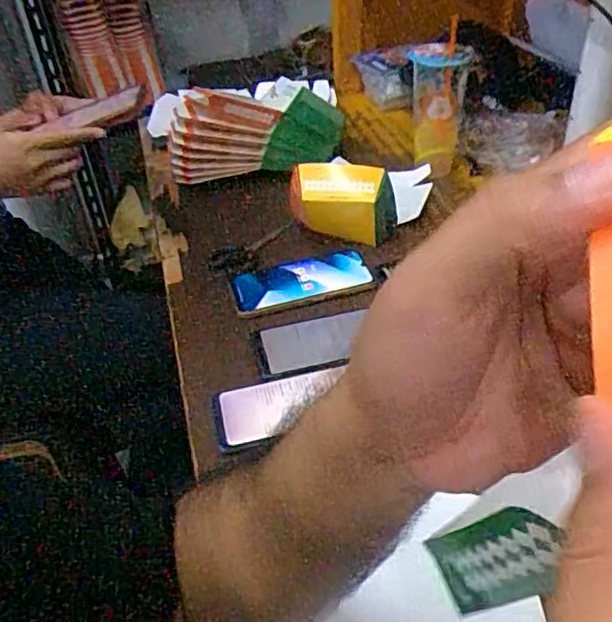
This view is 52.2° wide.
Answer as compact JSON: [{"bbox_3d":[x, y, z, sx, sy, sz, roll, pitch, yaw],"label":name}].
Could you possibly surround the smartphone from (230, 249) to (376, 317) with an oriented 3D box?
[{"bbox_3d":[-0.006,-0.039,0.760,0.163,0.016,0.090,-12,40,0],"label":"smartphone"}]

